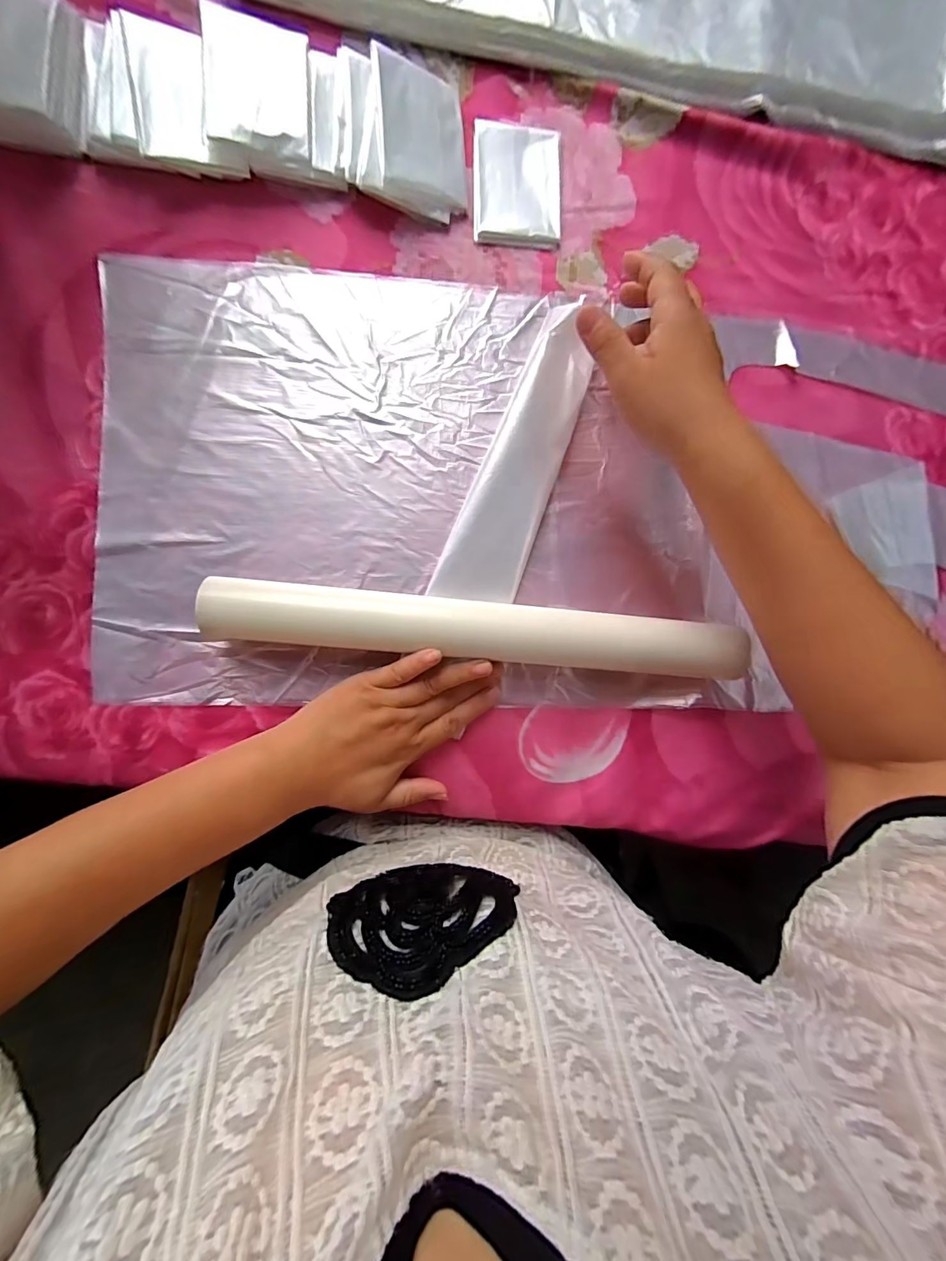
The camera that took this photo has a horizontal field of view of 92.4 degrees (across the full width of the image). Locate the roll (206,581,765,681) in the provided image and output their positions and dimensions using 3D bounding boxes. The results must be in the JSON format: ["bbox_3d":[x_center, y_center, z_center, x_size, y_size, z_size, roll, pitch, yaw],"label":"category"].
[{"bbox_3d":[0.009,-0.001,0.309,0.350,0.042,0.042,5,89,-5],"label":"roll"}]

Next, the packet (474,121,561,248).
[{"bbox_3d":[0.033,-0.329,0.335,0.063,0.007,0.083,0,90,-5],"label":"packet"}]

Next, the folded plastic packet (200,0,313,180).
[{"bbox_3d":[-0.142,-0.359,0.301,0.062,0.014,0.091,-2,89,-18],"label":"folded plastic packet"}]

